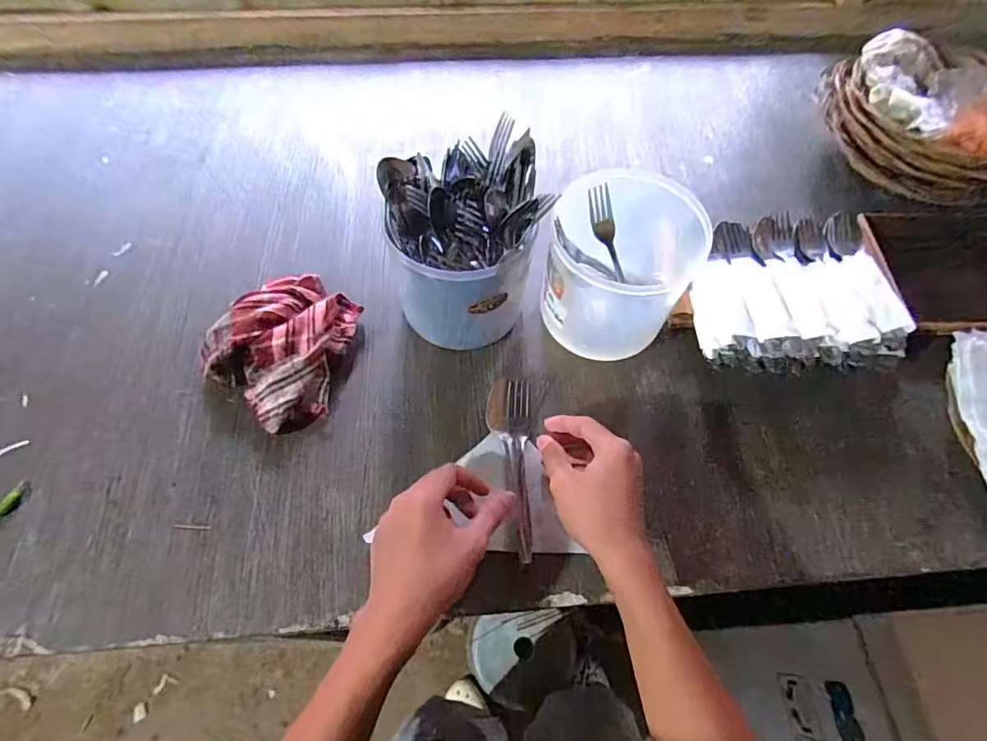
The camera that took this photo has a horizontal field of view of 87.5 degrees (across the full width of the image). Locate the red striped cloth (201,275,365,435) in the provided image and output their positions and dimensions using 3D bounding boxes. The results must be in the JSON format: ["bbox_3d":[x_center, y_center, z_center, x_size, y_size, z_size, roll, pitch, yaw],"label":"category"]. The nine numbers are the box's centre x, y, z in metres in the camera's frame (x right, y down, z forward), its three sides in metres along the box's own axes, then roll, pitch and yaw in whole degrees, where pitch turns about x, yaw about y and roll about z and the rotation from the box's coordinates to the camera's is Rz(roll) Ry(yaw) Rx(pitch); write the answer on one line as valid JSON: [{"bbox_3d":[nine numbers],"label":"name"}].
[{"bbox_3d":[-0.209,-0.026,0.527,0.131,0.046,0.150,27,65,13],"label":"red striped cloth"}]

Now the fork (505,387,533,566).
[{"bbox_3d":[0.025,0.089,0.494,0.025,0.015,0.177,-1,63,-2],"label":"fork"}]

